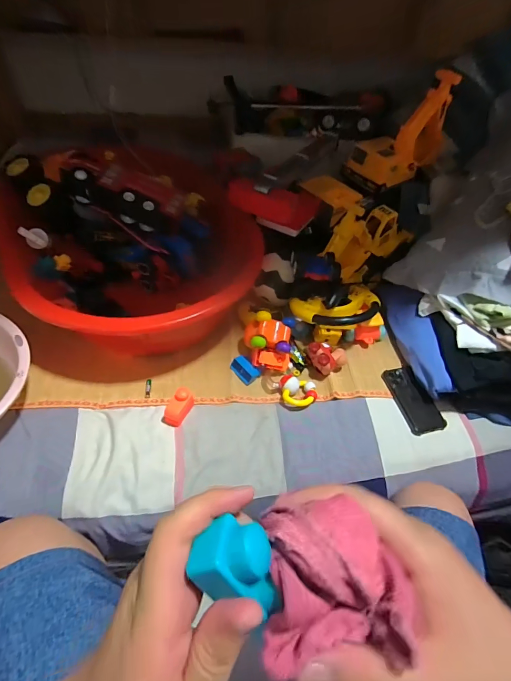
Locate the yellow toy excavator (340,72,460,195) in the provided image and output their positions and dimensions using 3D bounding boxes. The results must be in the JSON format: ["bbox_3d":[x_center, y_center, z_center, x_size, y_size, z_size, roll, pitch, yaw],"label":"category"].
[{"bbox_3d":[0.444,-0.581,1.034,0.364,0.196,0.141,-38,60,0],"label":"yellow toy excavator"}]

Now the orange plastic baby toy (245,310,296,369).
[{"bbox_3d":[0.026,0.001,0.728,0.102,0.081,0.091,7,51,1],"label":"orange plastic baby toy"}]

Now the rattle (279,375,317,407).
[{"bbox_3d":[0.086,0.103,0.700,0.077,0.028,0.055,13,52,6],"label":"rattle"}]

